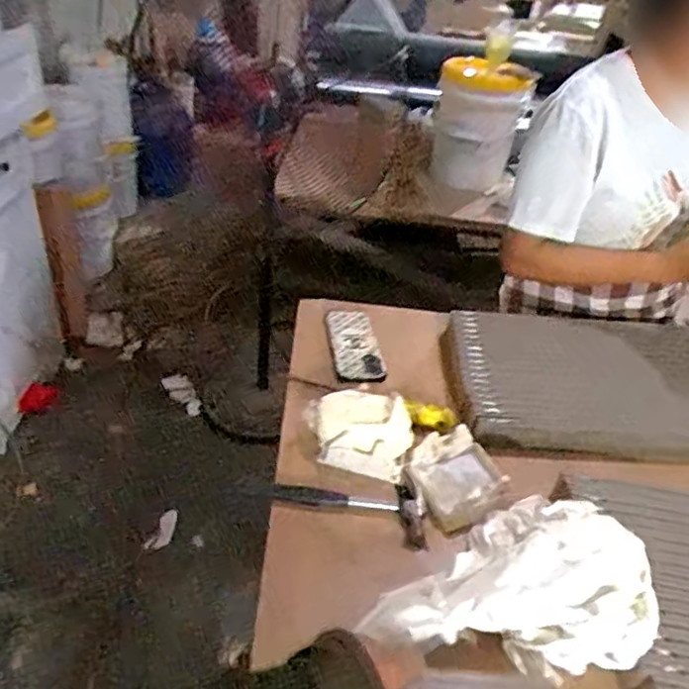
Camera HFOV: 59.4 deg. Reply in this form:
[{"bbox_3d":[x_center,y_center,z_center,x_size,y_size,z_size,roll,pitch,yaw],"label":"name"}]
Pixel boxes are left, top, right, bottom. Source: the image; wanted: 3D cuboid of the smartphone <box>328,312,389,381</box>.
[{"bbox_3d":[0.016,-0.002,0.983,0.079,0.015,0.179,-1,37,-10],"label":"smartphone"}]

